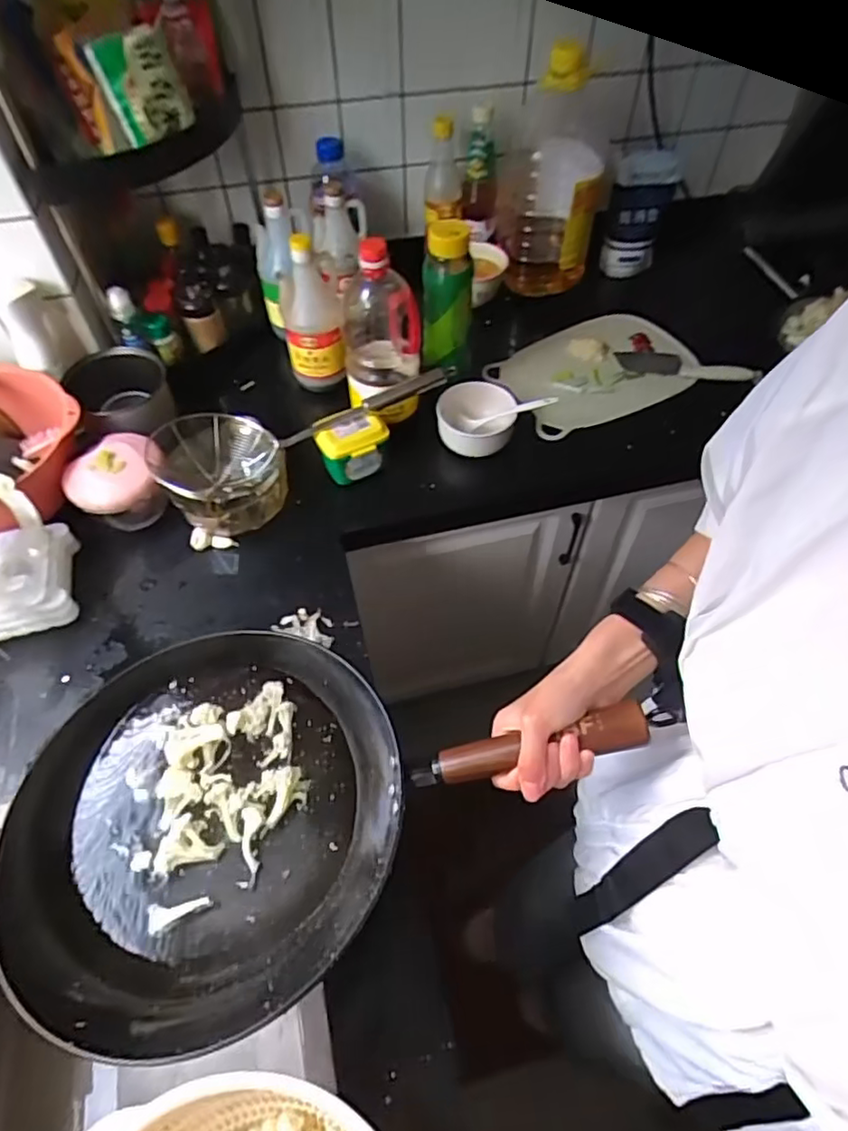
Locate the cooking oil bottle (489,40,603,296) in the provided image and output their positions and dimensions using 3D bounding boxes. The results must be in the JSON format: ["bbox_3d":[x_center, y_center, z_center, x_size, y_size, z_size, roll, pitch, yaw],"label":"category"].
[{"bbox_3d":[0.217,-0.653,1.046,0.160,0.334,0.199,11,55,8],"label":"cooking oil bottle"}]

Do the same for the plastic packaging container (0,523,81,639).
[{"bbox_3d":[-0.508,0.018,0.725,0.175,0.075,0.118,-15,55,-11],"label":"plastic packaging container"}]

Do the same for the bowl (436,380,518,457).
[{"bbox_3d":[0.077,-0.216,0.912,0.107,0.058,0.115,0,54,0],"label":"bowl"}]

